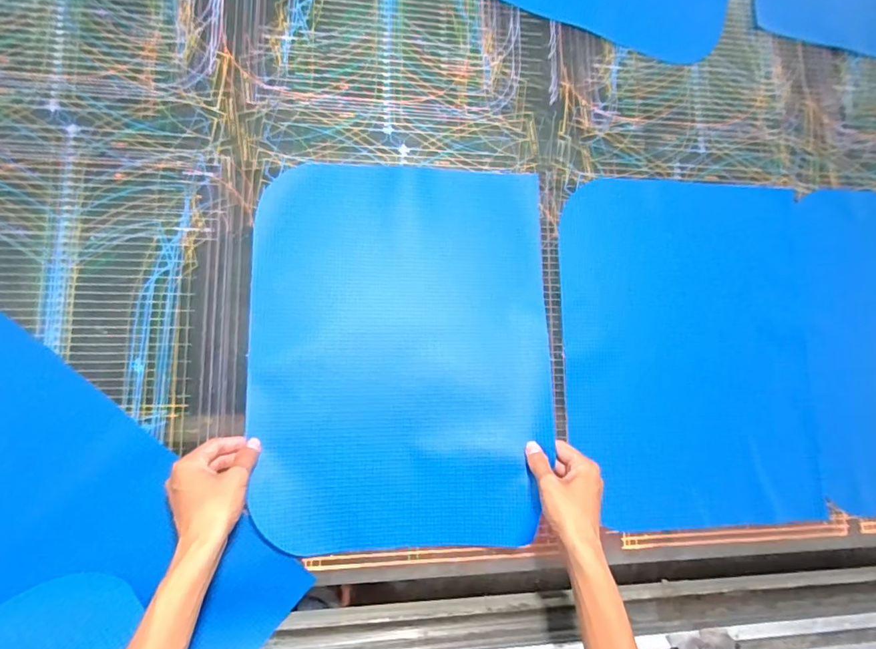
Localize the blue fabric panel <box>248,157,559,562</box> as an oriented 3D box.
[{"bbox_3d":[-0.041,0.028,0.594,0.359,0.050,0.467,-1,85,-4],"label":"blue fabric panel"}]

